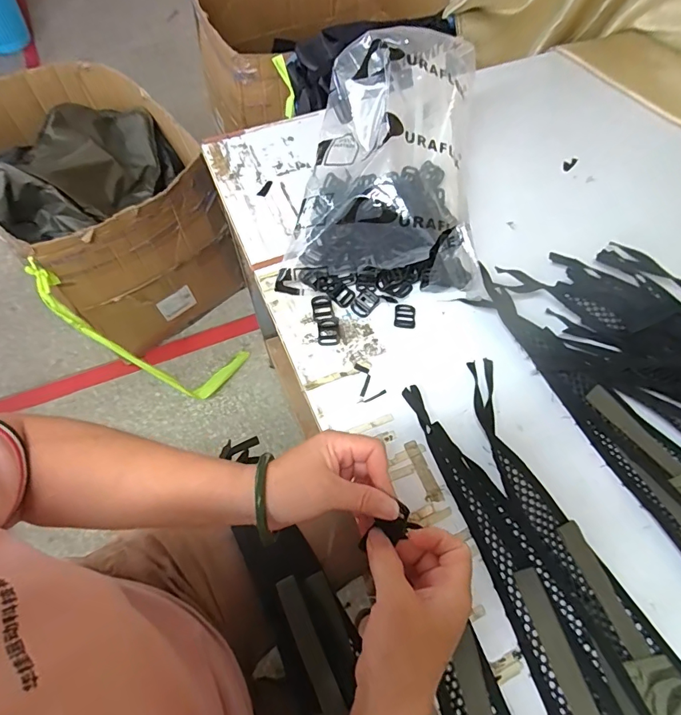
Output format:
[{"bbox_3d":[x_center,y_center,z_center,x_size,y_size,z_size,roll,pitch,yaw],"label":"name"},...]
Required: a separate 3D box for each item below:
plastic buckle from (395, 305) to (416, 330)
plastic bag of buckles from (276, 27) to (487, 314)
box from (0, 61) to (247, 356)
[{"bbox_3d":[0.083,-0.053,0.554,0.027,0.004,0.035,0,65,1],"label":"plastic buckle"},{"bbox_3d":[0.048,-0.234,0.539,0.256,0.180,0.308,-2,65,0],"label":"plastic bag of buckles"},{"bbox_3d":[-0.650,-0.420,1.222,0.493,0.544,0.603,-39,71,-18],"label":"box"}]

